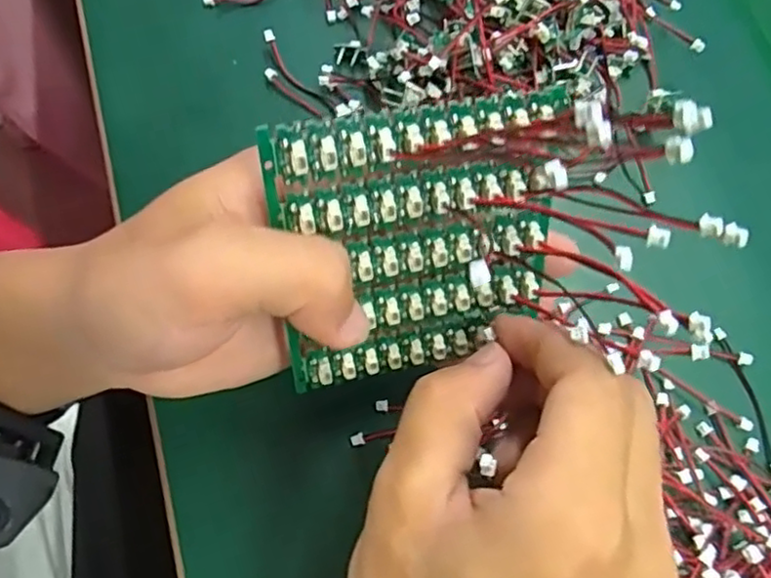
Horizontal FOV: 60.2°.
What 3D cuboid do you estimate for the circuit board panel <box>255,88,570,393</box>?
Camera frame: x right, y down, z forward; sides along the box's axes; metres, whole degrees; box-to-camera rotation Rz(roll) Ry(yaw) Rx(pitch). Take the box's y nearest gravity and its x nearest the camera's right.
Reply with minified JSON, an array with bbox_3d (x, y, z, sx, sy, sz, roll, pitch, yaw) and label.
[{"bbox_3d":[0.010,-0.010,0.194,0.080,0.085,0.007,-10,35,-12],"label":"circuit board panel"}]

